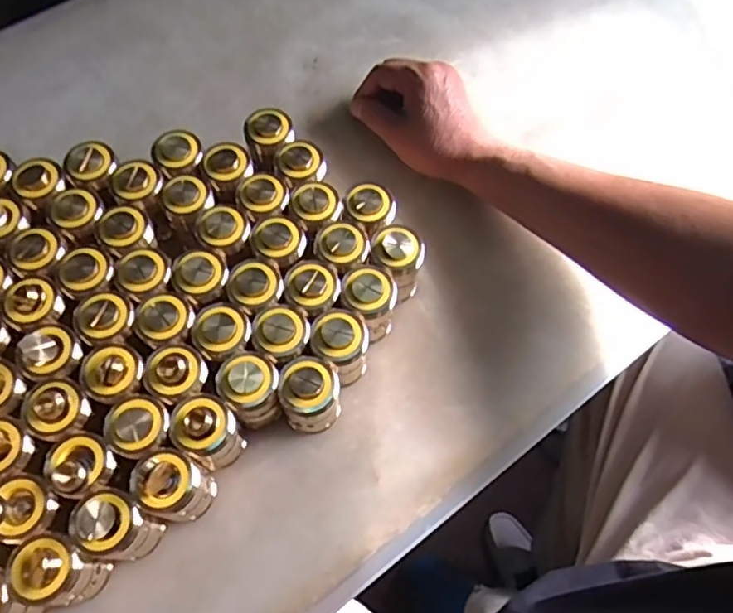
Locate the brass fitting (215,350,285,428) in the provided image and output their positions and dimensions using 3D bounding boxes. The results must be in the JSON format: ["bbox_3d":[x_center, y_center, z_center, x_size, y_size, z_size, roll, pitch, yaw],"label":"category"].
[{"bbox_3d":[-0.078,0.058,0.415,0.037,0.073,0.038,1,66,-2],"label":"brass fitting"}]

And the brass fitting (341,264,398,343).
[{"bbox_3d":[0.001,0.000,0.444,0.038,0.067,0.041,1,66,-2],"label":"brass fitting"}]

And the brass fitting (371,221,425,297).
[{"bbox_3d":[0.023,-0.032,0.452,0.037,0.062,0.034,1,66,-2],"label":"brass fitting"}]

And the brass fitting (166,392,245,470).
[{"bbox_3d":[-0.107,0.085,0.403,0.039,0.069,0.036,1,66,-2],"label":"brass fitting"}]

